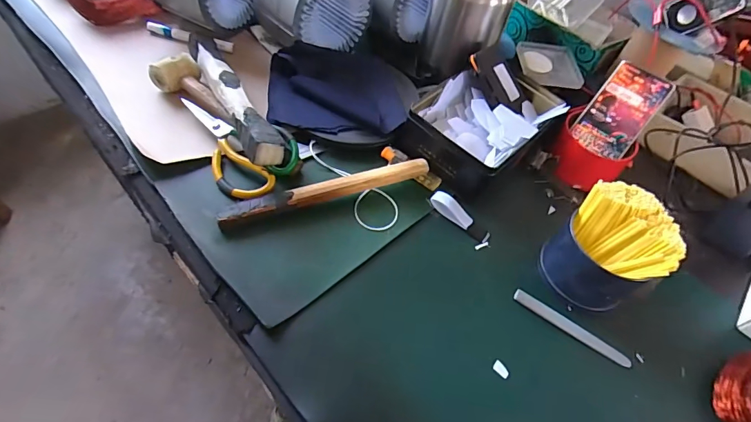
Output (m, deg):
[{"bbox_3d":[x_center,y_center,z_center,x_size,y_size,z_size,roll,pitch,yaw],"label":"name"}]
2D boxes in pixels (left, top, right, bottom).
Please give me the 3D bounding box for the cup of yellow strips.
[{"bbox_3d":[0.253,0.045,0.448,0.105,0.100,0.102,4,53,-6],"label":"cup of yellow strips"}]

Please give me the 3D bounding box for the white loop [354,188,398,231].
[{"bbox_3d":[0.001,-0.002,0.491,0.054,0.007,0.061,28,53,8],"label":"white loop"}]

